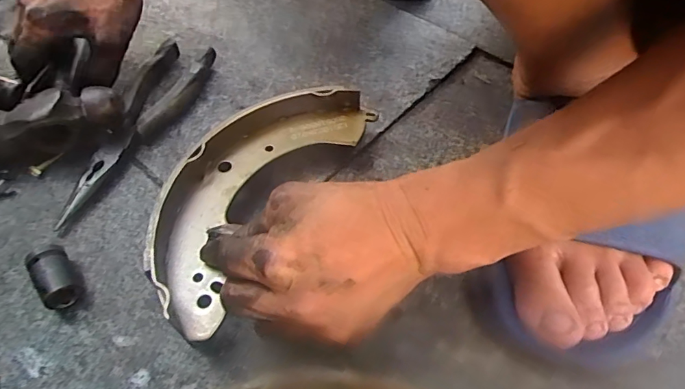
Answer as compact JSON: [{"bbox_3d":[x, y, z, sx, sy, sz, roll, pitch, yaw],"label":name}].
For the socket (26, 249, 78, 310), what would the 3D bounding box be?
[{"bbox_3d":[-0.182,0.054,0.296,0.021,0.024,0.033,-31,59,-19],"label":"socket"}]

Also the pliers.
[{"bbox_3d":[-0.166,-0.056,0.383,0.048,0.018,0.195,11,55,10],"label":"pliers"}]

